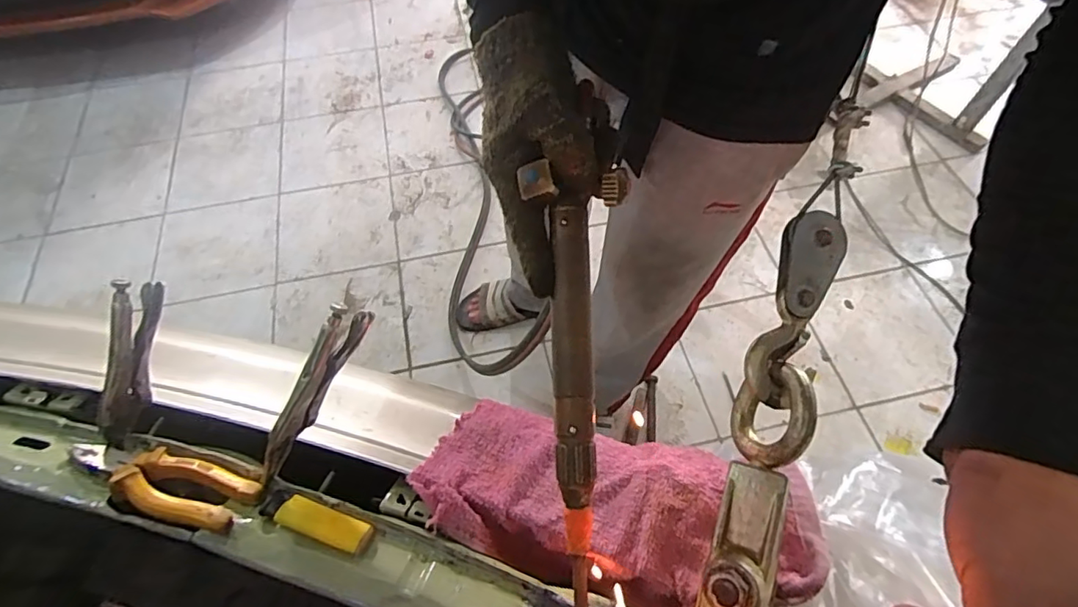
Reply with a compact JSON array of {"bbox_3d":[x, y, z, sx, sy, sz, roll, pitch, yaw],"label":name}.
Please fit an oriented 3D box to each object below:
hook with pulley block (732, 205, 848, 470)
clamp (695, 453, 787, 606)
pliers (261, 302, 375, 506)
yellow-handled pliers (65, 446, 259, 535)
[{"bbox_3d":[0.172,0.022,0.378,0.043,0.041,0.174,16,81,12],"label":"hook with pulley block"},{"bbox_3d":[0.120,0.159,0.330,0.037,0.045,0.135,17,60,11],"label":"clamp"},{"bbox_3d":[-0.172,0.075,0.410,0.011,0.039,0.161,31,97,20],"label":"pliers"},{"bbox_3d":[-0.286,0.129,0.409,0.153,0.026,0.043,15,60,10],"label":"yellow-handled pliers"}]

